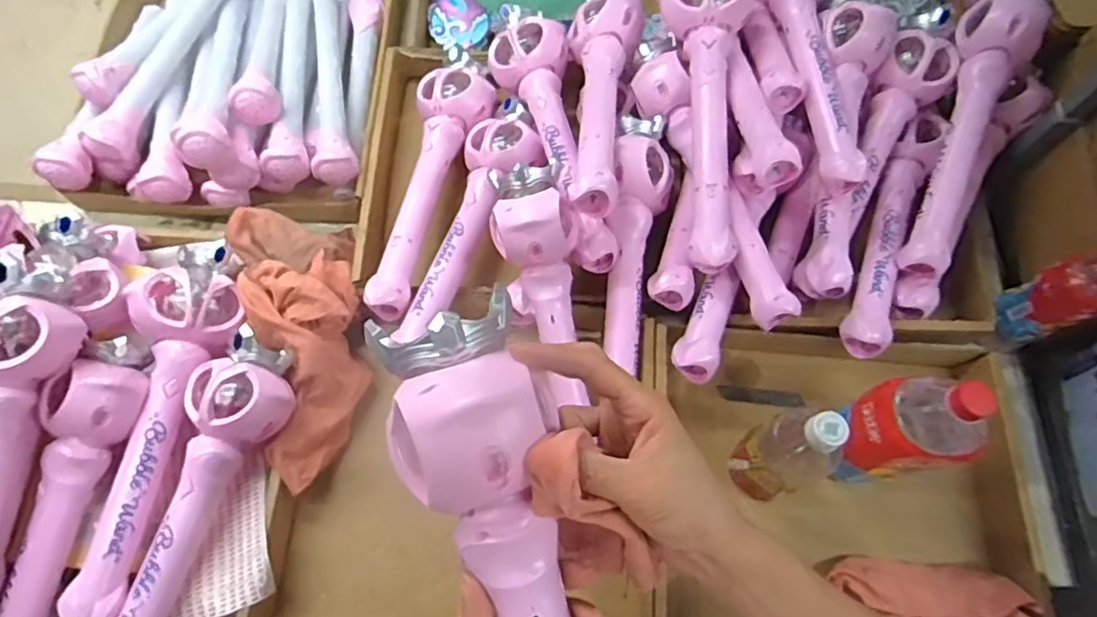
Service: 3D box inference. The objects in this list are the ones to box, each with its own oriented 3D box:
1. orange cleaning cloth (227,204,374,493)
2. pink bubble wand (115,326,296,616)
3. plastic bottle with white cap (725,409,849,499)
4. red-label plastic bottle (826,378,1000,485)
[{"bbox_3d":[-0.255,0.030,0.677,0.111,0.090,0.294,-15,70,-7],"label":"orange cleaning cloth"},{"bbox_3d":[-0.343,0.195,0.592,0.096,0.067,0.359,20,70,6],"label":"pink bubble wand"},{"bbox_3d":[0.227,0.143,0.627,0.058,0.197,0.067,-30,72,-12],"label":"plastic bottle with white cap"},{"bbox_3d":[0.337,0.110,0.601,0.094,0.181,0.077,-11,70,-5],"label":"red-label plastic bottle"}]

